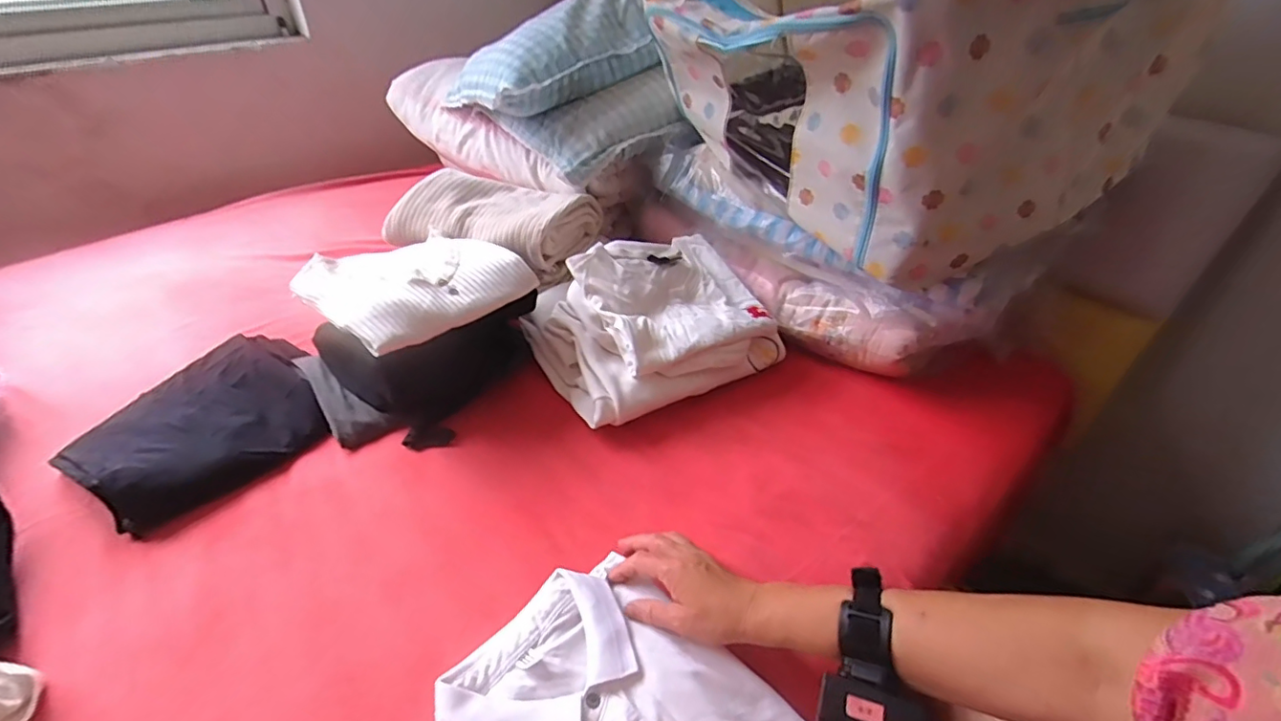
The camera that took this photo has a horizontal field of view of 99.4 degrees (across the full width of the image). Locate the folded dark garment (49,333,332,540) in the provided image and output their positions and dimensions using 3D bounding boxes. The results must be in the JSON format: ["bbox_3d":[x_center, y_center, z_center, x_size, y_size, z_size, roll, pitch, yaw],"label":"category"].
[{"bbox_3d":[-0.513,0.070,0.649,0.210,0.041,0.247,32,48,27],"label":"folded dark garment"}]

